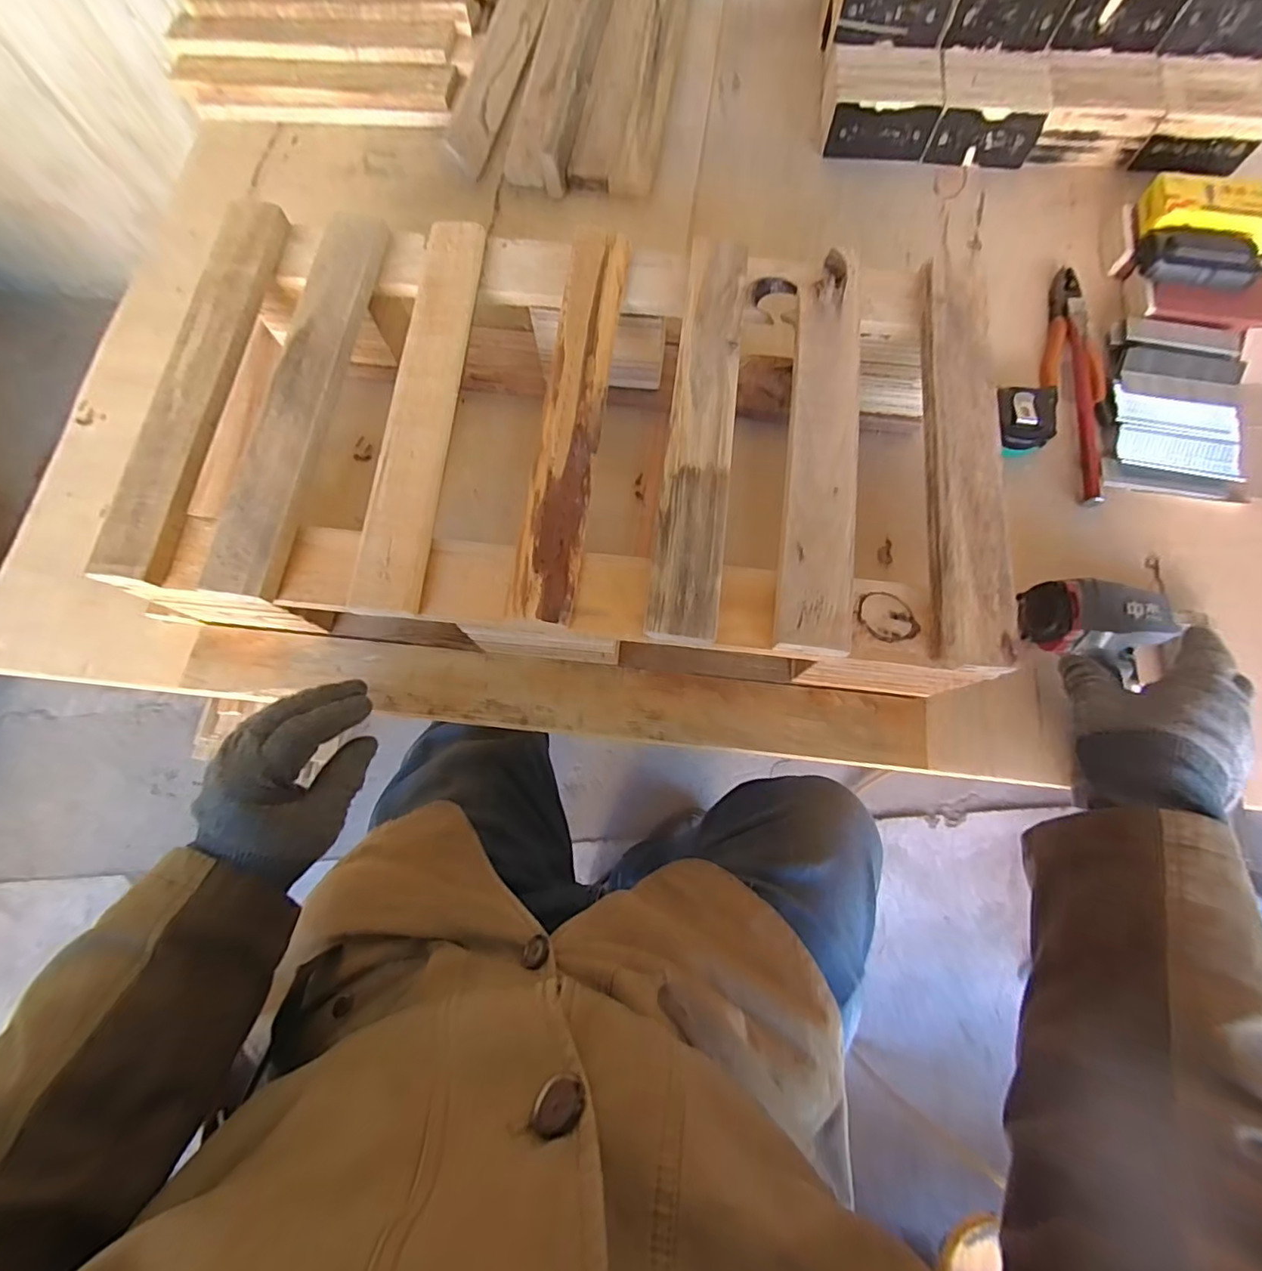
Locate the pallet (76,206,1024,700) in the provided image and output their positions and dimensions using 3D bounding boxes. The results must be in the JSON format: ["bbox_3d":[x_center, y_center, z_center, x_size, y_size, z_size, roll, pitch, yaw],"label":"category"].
[{"bbox_3d":[-0.043,-0.153,0.489,0.639,0.140,0.349,6,74,2],"label":"pallet"}]

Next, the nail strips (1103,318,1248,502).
[{"bbox_3d":[0.545,-0.227,0.553,0.124,0.025,0.182,10,74,3],"label":"nail strips"}]

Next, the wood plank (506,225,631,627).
[{"bbox_3d":[-0.044,-0.175,0.432,0.046,0.019,0.341,7,74,3],"label":"wood plank"}]

